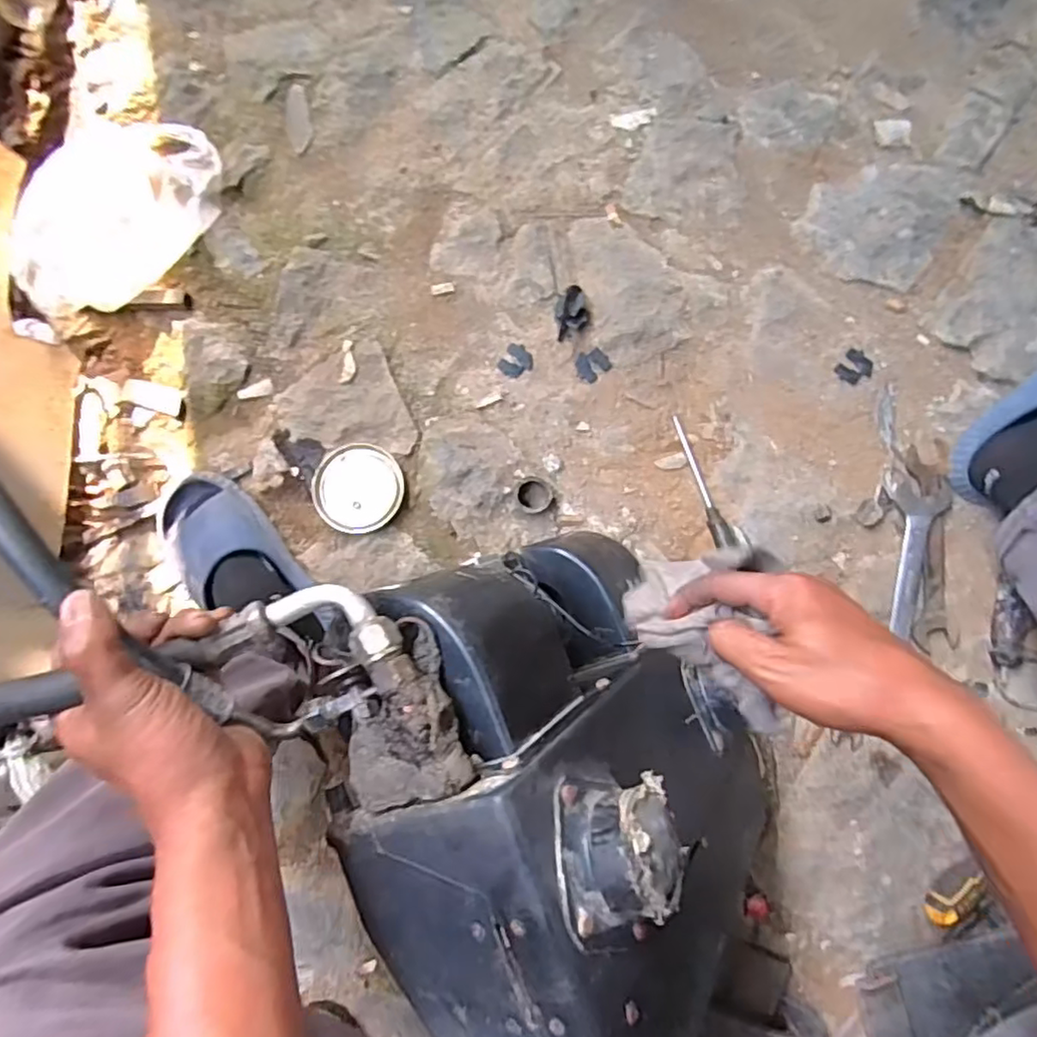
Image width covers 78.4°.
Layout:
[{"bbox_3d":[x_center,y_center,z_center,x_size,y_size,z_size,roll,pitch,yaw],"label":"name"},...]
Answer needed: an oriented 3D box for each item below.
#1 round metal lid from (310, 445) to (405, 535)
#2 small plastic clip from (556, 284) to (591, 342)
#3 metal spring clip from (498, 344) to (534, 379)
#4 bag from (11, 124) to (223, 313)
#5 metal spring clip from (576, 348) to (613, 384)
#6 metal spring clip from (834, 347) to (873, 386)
[{"bbox_3d":[-0.190,-0.036,0.753,0.102,0.011,0.105,1,78,-5],"label":"round metal lid"},{"bbox_3d":[0.064,-0.247,0.757,0.039,0.027,0.056,-6,85,5],"label":"small plastic clip"},{"bbox_3d":[-0.002,-0.191,0.776,0.039,0.004,0.041,30,88,7],"label":"metal spring clip"},{"bbox_3d":[-0.502,-0.382,0.779,0.274,0.100,0.163,-45,83,0],"label":"bag"},{"bbox_3d":[0.089,-0.186,0.771,0.039,0.006,0.037,-42,83,0],"label":"metal spring clip"},{"bbox_3d":[0.392,-0.175,0.739,0.036,0.004,0.036,34,91,8],"label":"metal spring clip"}]

